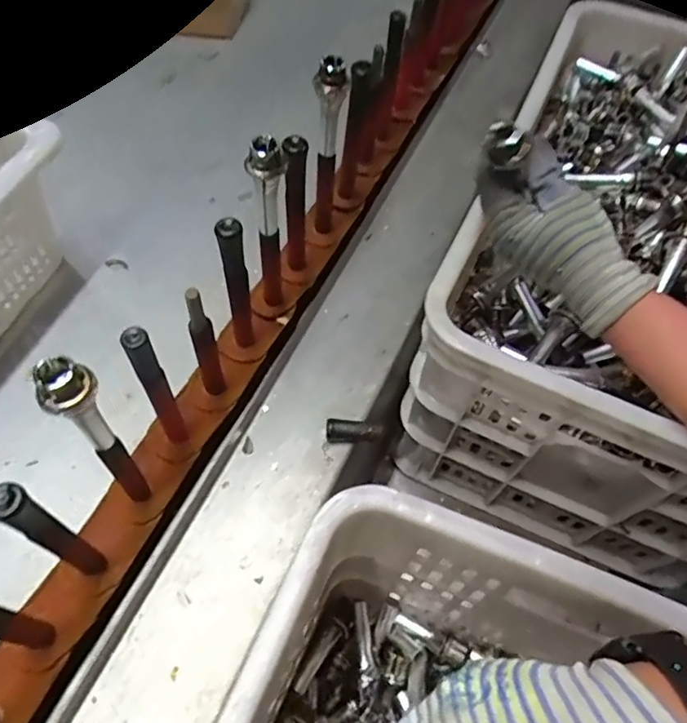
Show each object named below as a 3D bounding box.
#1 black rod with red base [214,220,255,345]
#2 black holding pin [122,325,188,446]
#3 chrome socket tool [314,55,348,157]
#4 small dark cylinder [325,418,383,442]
[{"bbox_3d":[-0.082,-0.056,0.448,0.017,0.135,0.013,-17,62,-13],"label":"black rod with red base"},{"bbox_3d":[-0.126,0.022,0.397,0.016,0.135,0.016,-26,64,-18],"label":"black holding pin"},{"bbox_3d":[-0.011,-0.211,0.480,0.023,0.077,0.020,0,59,-3],"label":"chrome socket tool"},{"bbox_3d":[0.008,0.058,0.475,0.045,0.020,0.014,6,59,0],"label":"small dark cylinder"}]

